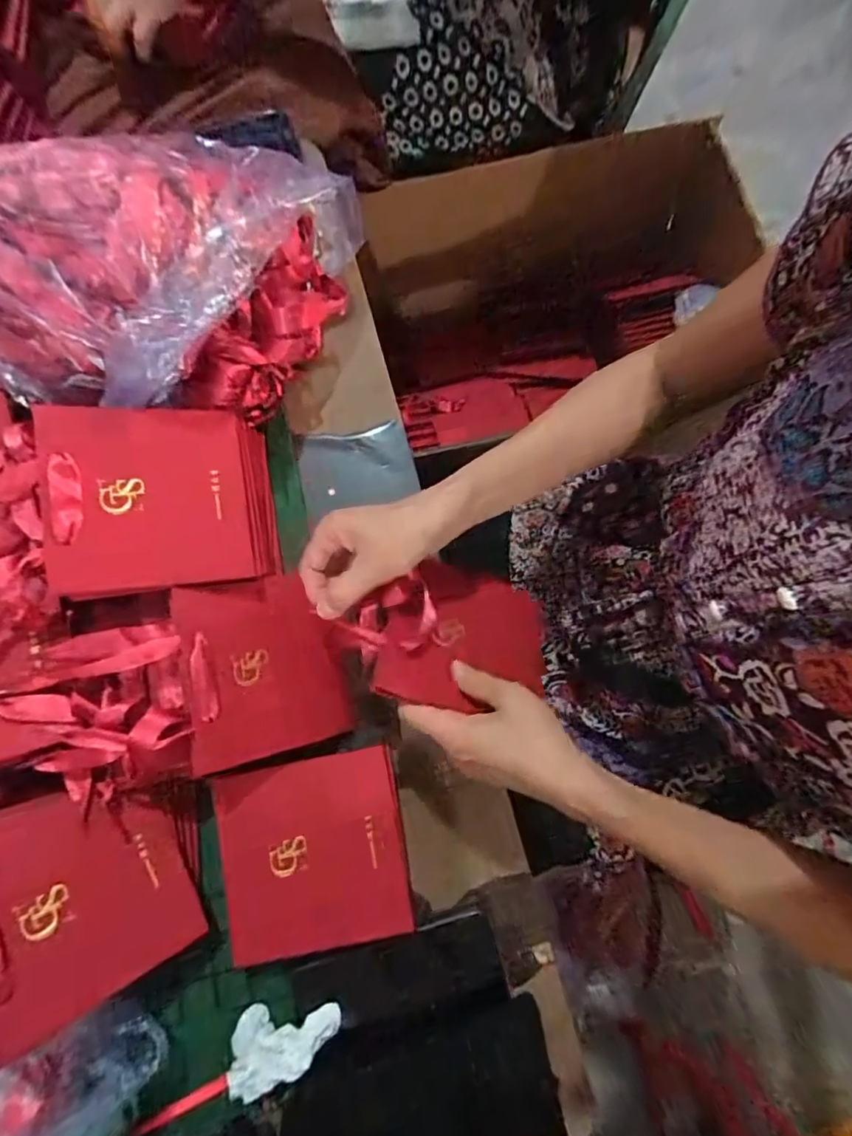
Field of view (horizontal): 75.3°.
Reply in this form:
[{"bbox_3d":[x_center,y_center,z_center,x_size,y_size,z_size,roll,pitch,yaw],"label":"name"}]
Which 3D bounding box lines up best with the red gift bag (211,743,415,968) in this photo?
[{"bbox_3d":[-0.088,0.223,0.436,0.137,0.020,0.137,-9,78,-2],"label":"red gift bag"}]

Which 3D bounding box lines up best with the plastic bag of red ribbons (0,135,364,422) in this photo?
[{"bbox_3d":[-0.281,-0.251,0.479,0.393,0.144,0.251,7,78,2],"label":"plastic bag of red ribbons"}]

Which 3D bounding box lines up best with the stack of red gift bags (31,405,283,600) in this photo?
[{"bbox_3d":[-0.202,-0.055,0.433,0.163,0.029,0.141,-8,82,-30],"label":"stack of red gift bags"}]

